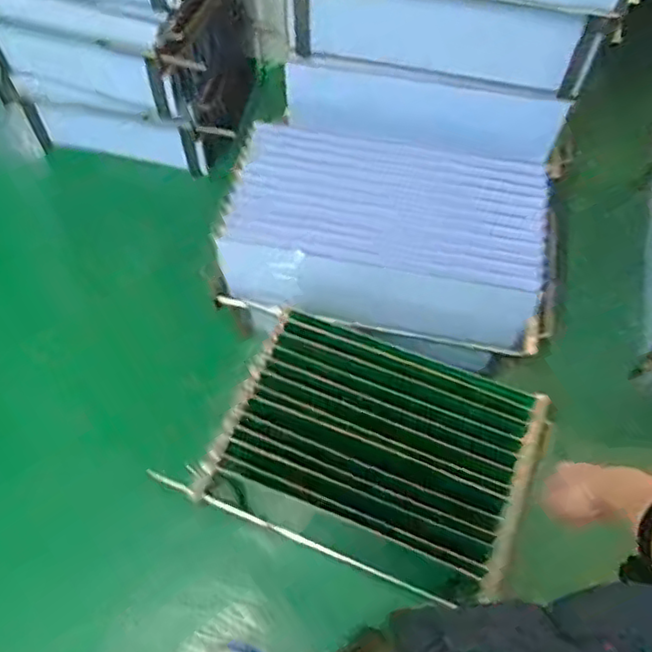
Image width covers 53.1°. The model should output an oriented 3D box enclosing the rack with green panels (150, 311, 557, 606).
[{"bbox_3d":[0.077,0.208,1.127,0.514,0.093,0.385,21,65,8],"label":"rack with green panels"}]

